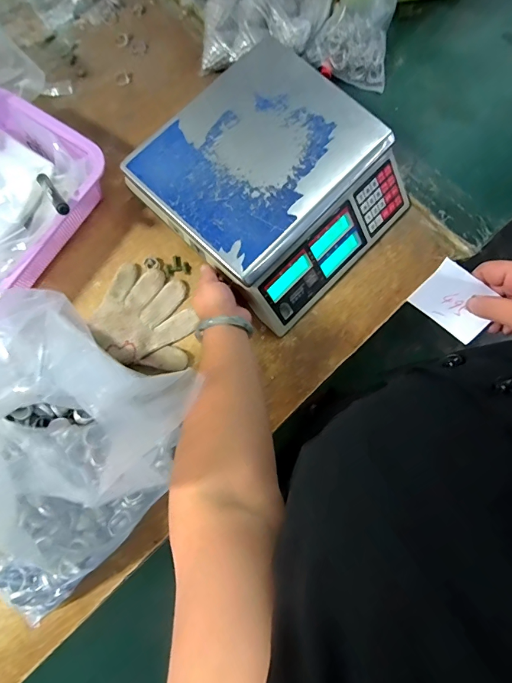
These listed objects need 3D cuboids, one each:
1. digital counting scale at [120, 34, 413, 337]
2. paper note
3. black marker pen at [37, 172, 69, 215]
[{"bbox_3d":[0.025,-0.205,0.526,0.284,0.099,0.281,43,81,8],"label":"digital counting scale"},{"bbox_3d":[0.190,-0.038,0.367,0.070,0.009,0.052,38,121,1],"label":"paper note"},{"bbox_3d":[-0.270,-0.196,0.513,0.016,0.017,0.145,-39,49,-8],"label":"black marker pen"}]

